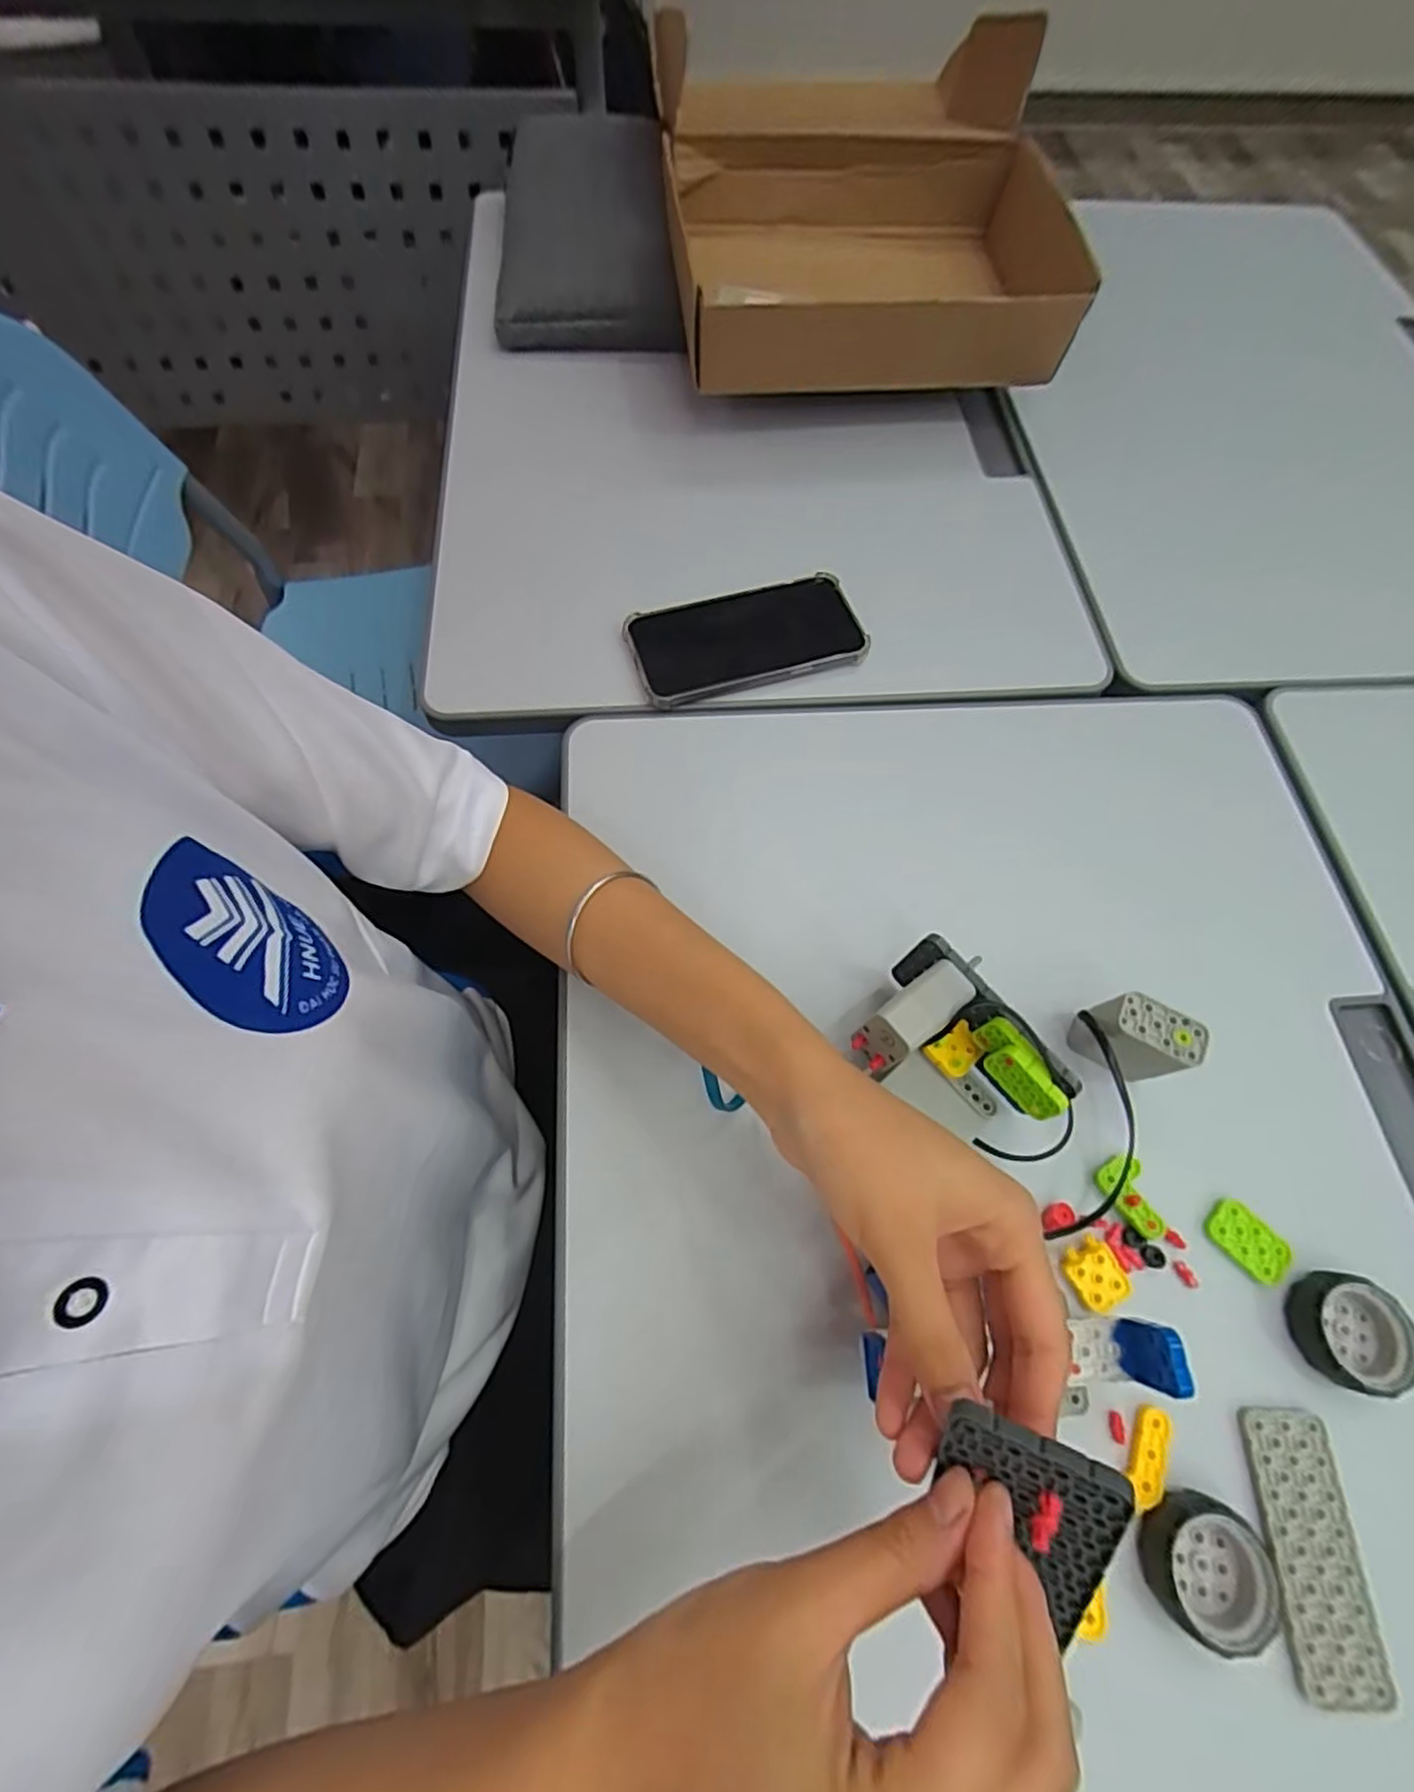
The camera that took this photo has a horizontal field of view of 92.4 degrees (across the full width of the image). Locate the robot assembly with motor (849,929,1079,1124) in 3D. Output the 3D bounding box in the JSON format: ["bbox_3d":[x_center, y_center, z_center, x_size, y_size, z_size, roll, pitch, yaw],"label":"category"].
[{"bbox_3d":[0.129,0.082,0.349,0.095,0.066,0.074,36,71,12],"label":"robot assembly with motor"}]

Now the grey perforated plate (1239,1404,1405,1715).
[{"bbox_3d":[0.268,0.289,0.300,0.040,0.008,0.099,5,68,0],"label":"grey perforated plate"}]

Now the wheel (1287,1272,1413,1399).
[{"bbox_3d":[0.312,0.211,0.327,0.048,0.018,0.049,1,68,-2],"label":"wheel"}]

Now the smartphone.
[{"bbox_3d":[0.028,-0.184,0.489,0.163,0.018,0.082,-16,69,-9],"label":"smartphone"}]

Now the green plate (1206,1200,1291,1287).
[{"bbox_3d":[0.278,0.177,0.346,0.038,0.004,0.026,43,72,14],"label":"green plate"}]

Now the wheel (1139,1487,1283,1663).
[{"bbox_3d":[0.214,0.287,0.289,0.050,0.016,0.048,1,68,-2],"label":"wheel"}]

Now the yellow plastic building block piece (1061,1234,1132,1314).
[{"bbox_3d":[0.194,0.189,0.338,0.027,0.004,0.031,-25,71,-12],"label":"yellow plastic building block piece"}]

